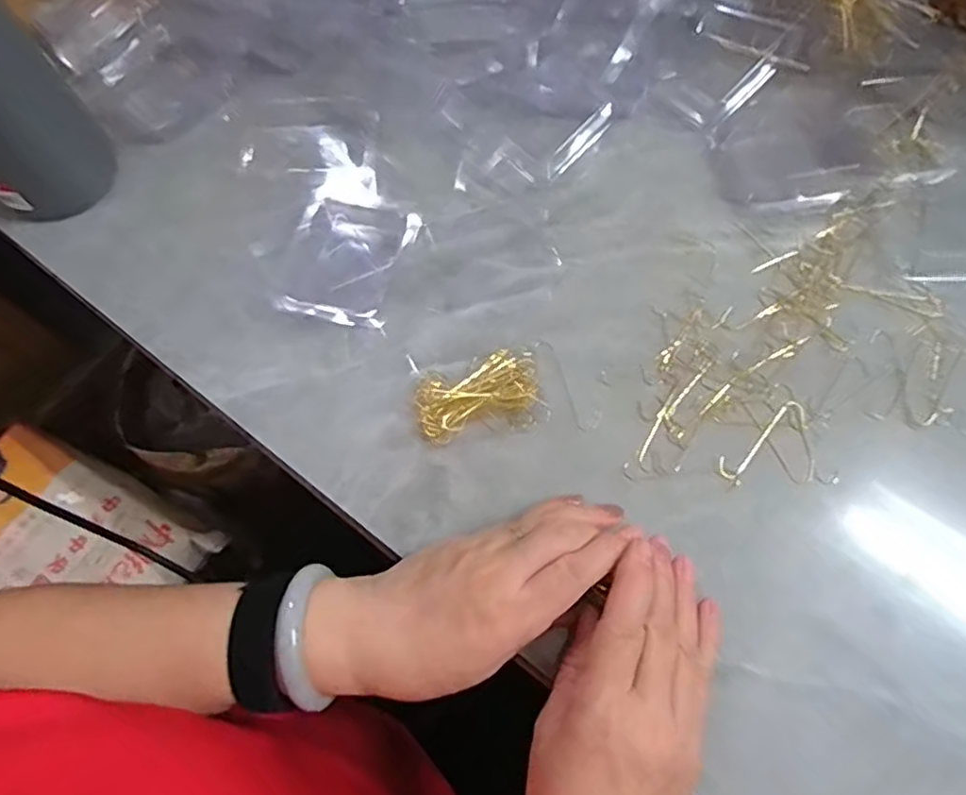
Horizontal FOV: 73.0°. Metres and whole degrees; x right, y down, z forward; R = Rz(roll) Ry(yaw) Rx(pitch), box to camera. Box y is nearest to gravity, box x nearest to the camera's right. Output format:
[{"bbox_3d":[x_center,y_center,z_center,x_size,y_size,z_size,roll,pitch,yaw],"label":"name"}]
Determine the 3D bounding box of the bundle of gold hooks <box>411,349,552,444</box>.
[{"bbox_3d":[-0.003,0.000,0.382,0.073,0.016,0.044,-14,69,-3],"label":"bundle of gold hooks"}]

